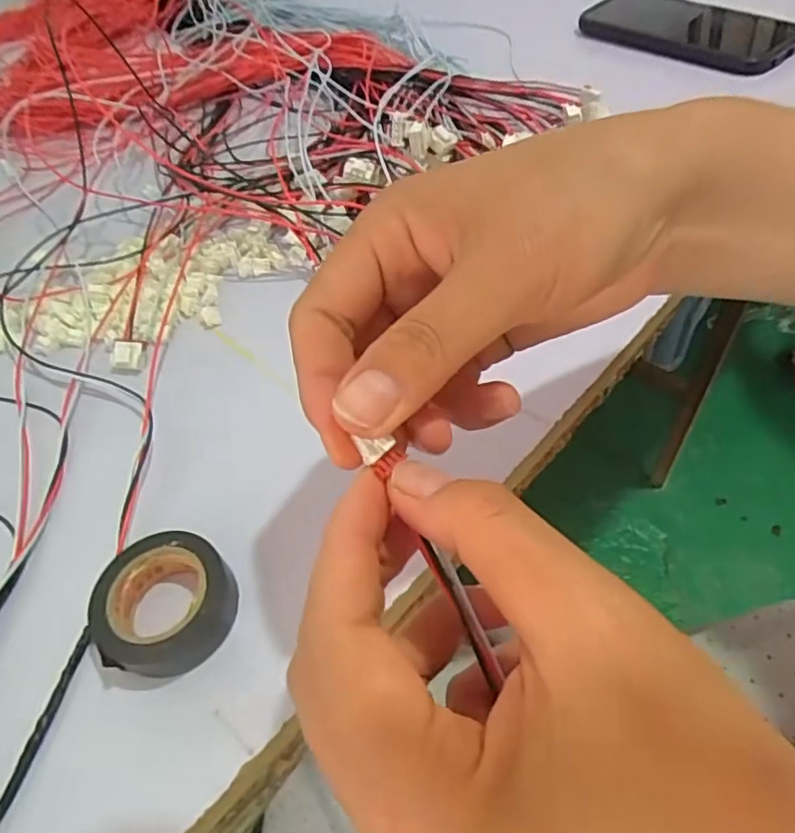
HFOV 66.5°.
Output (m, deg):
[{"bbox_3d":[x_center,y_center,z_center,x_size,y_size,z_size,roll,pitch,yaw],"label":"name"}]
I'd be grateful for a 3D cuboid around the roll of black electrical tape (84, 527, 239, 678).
[{"bbox_3d":[-0.089,0.070,0.230,0.049,0.017,0.049,-3,52,3],"label":"roll of black electrical tape"}]

